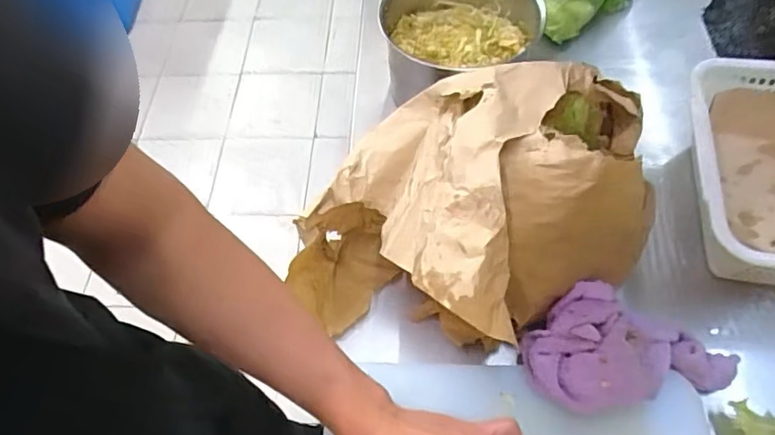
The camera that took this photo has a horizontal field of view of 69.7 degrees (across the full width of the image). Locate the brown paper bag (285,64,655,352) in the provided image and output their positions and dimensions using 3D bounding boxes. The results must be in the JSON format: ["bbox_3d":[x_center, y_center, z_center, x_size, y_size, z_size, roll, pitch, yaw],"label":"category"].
[{"bbox_3d":[0.098,-0.015,0.558,0.268,0.171,0.306,35,66,22],"label":"brown paper bag"}]

